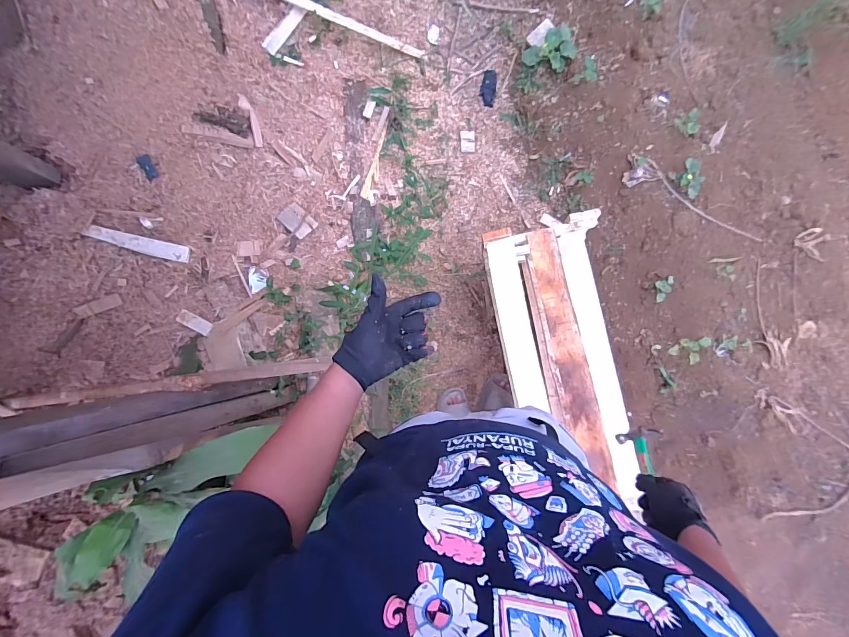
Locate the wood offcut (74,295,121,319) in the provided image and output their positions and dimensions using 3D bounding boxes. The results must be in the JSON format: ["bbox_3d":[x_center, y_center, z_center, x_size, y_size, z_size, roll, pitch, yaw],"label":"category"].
[{"bbox_3d":[-0.878,-0.033,1.008,0.102,0.005,0.031,-32,102,-37],"label":"wood offcut"}]

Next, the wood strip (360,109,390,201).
[{"bbox_3d":[-0.179,-0.620,1.401,0.046,0.016,0.355,13,86,-22],"label":"wood strip"}]

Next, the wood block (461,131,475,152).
[{"bbox_3d":[0.176,-0.713,1.504,0.058,0.020,0.080,-2,104,-1],"label":"wood block"}]

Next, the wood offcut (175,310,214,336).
[{"bbox_3d":[-0.688,0.012,1.120,0.096,0.013,0.040,33,83,-16],"label":"wood offcut"}]

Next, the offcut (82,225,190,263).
[{"bbox_3d":[-0.799,-0.210,1.051,0.238,0.022,0.045,14,83,-23],"label":"offcut"}]

